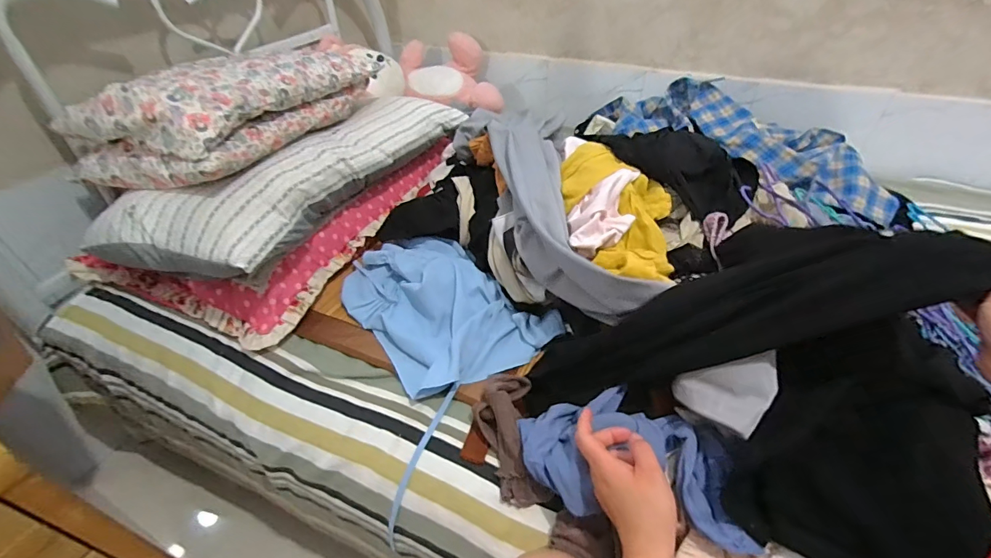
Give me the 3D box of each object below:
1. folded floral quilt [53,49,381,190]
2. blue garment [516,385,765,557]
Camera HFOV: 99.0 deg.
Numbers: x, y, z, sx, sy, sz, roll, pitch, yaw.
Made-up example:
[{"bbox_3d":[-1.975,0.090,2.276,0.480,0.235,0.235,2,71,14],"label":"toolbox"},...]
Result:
[{"bbox_3d":[-0.468,-0.319,0.769,0.285,0.142,0.444,11,43,13],"label":"folded floral quilt"},{"bbox_3d":[0.153,0.199,0.483,0.261,0.055,0.145,8,42,11],"label":"blue garment"}]

